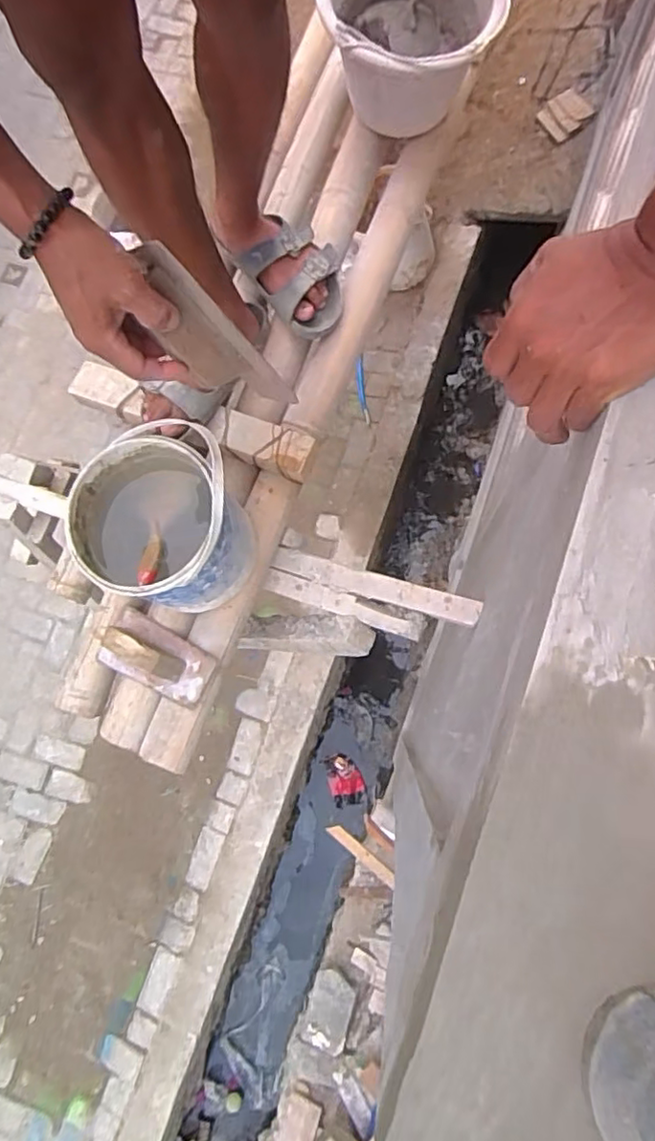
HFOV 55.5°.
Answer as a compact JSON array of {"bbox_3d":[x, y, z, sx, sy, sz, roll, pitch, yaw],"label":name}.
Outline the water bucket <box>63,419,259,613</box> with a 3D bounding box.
[{"bbox_3d":[-0.202,-0.056,0.762,0.188,0.239,0.190,-1,77,6],"label":"water bucket"}]

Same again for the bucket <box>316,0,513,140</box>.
[{"bbox_3d":[0.114,-0.772,0.903,0.247,0.150,0.243,-1,77,6],"label":"bucket"}]

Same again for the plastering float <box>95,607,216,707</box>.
[{"bbox_3d":[-0.236,0.115,0.842,0.161,0.057,0.085,24,81,11],"label":"plastering float"}]

